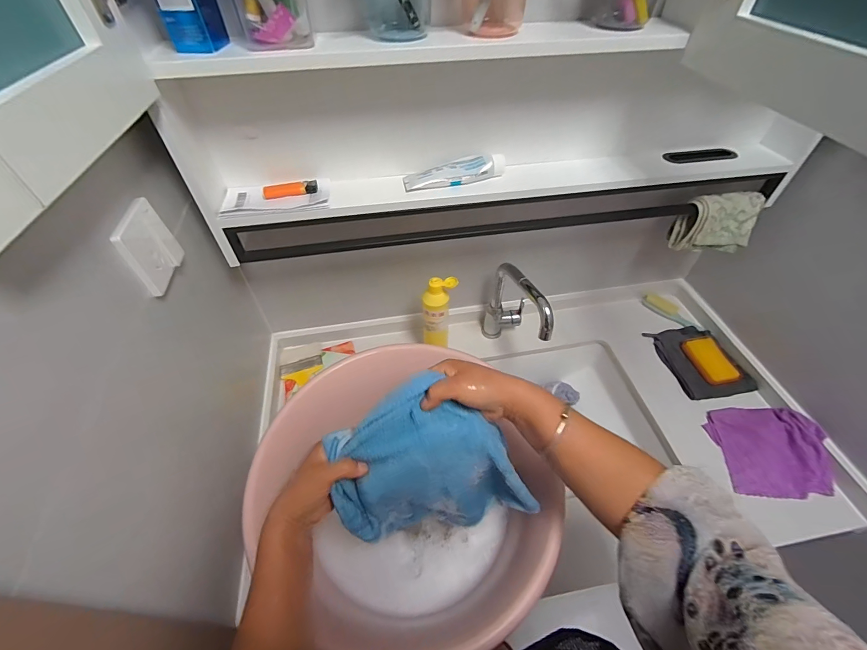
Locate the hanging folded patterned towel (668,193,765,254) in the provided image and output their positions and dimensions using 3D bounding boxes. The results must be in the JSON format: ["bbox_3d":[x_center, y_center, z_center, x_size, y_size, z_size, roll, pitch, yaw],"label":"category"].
[{"bbox_3d":[0.549,-0.194,0.725,0.133,0.101,0.062,-1,49,-1],"label":"hanging folded patterned towel"}]

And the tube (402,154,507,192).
[{"bbox_3d":[0.035,-0.246,0.604,0.164,0.032,0.038,-8,50,-7],"label":"tube"}]

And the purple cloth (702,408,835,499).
[{"bbox_3d":[0.631,0.228,0.703,0.166,0.051,0.168,1,49,0],"label":"purple cloth"}]

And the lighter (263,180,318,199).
[{"bbox_3d":[-0.224,-0.213,0.588,0.083,0.012,0.028,-16,51,-13],"label":"lighter"}]

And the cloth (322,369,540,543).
[{"bbox_3d":[0.000,0.166,0.450,0.230,0.240,0.070,-8,21,-3],"label":"cloth"}]

